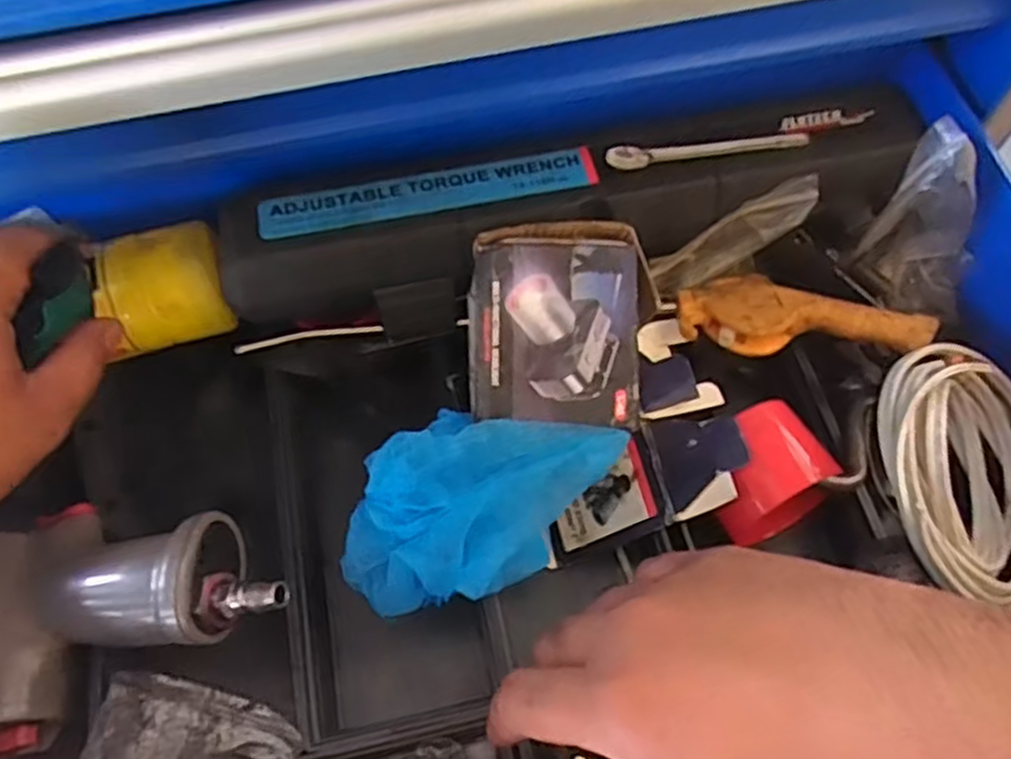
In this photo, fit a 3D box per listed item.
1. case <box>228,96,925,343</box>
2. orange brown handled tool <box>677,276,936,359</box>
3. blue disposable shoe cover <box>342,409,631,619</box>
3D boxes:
[{"bbox_3d":[0.034,-0.083,0.411,0.364,0.059,0.068,-11,64,-5],"label":"case"},{"bbox_3d":[0.158,-0.035,0.404,0.123,0.027,0.048,13,65,8],"label":"orange brown handled tool"},{"bbox_3d":[-0.014,0.055,0.342,0.122,0.067,0.068,-34,68,-15],"label":"blue disposable shoe cover"}]

